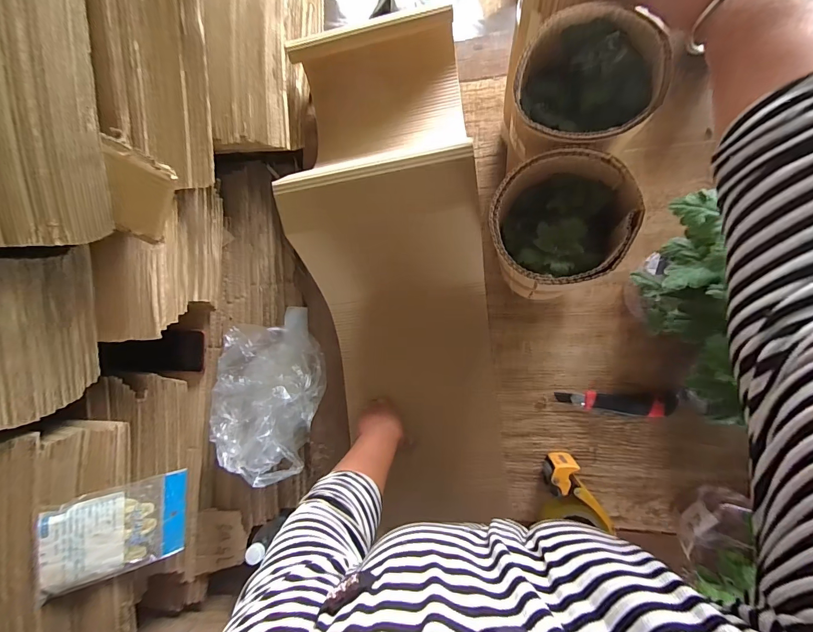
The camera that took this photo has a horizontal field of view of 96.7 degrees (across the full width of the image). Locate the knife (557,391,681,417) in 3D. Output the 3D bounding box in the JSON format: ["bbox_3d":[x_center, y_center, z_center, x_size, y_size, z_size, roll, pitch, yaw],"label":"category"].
[{"bbox_3d":[0.347,0.145,0.607,0.174,0.012,0.040,-1,90,21],"label":"knife"}]

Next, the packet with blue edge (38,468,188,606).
[{"bbox_3d":[-0.421,0.318,0.533,0.013,0.168,0.138,5,93,42],"label":"packet with blue edge"}]

